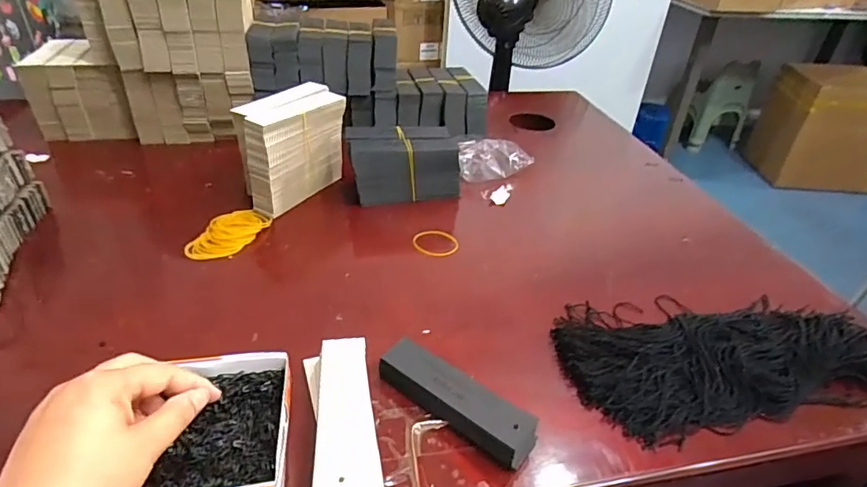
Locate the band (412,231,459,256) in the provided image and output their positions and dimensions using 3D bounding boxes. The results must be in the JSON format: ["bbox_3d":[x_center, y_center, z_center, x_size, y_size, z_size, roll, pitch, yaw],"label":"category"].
[{"bbox_3d":[0.002,0.000,0.578,0.052,0.004,0.039,14,45,9],"label":"band"}]

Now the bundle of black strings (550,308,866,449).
[{"bbox_3d":[0.249,0.089,0.439,0.272,0.025,0.132,-2,36,-8],"label":"bundle of black strings"}]

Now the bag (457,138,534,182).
[{"bbox_3d":[0.087,-0.118,0.726,0.105,0.035,0.059,-5,36,-13],"label":"bag"}]

